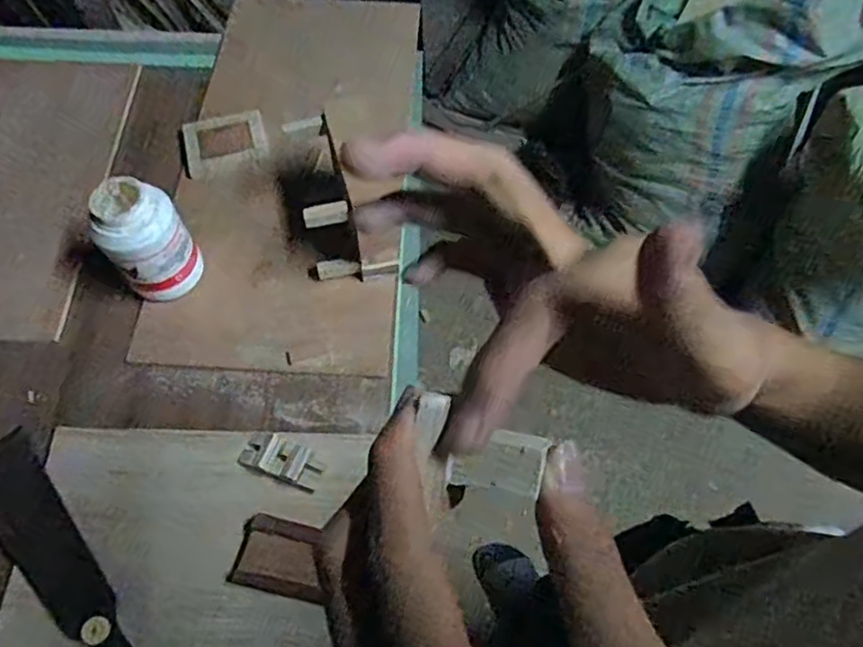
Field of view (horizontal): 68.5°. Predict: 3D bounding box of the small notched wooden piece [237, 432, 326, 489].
[{"bbox_3d":[-0.168,0.154,0.725,0.093,0.012,0.044,18,64,9],"label":"small notched wooden piece"}]

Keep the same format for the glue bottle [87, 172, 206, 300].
[{"bbox_3d":[-0.343,-0.099,0.782,0.103,0.165,0.090,-30,66,-15],"label":"glue bottle"}]

